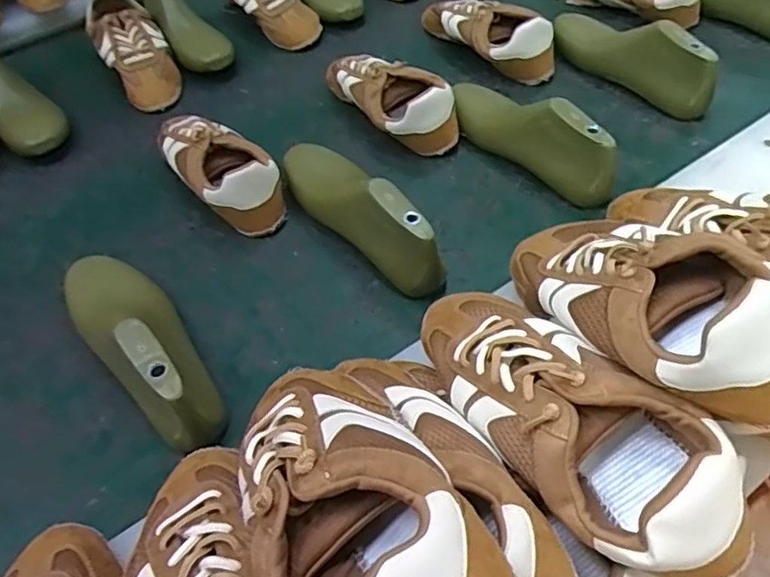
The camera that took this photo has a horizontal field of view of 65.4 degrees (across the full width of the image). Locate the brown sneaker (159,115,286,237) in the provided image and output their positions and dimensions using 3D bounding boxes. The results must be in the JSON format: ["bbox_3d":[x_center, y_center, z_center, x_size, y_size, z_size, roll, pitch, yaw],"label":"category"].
[{"bbox_3d":[-0.193,-0.146,0.684,0.096,0.065,0.206,-33,57,-19],"label":"brown sneaker"}]

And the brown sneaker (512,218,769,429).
[{"bbox_3d":[0.160,-0.001,0.392,0.099,0.073,0.232,-21,28,-11],"label":"brown sneaker"}]

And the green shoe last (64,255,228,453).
[{"bbox_3d":[-0.211,0.042,0.523,0.083,0.094,0.218,-39,59,-23],"label":"green shoe last"}]

